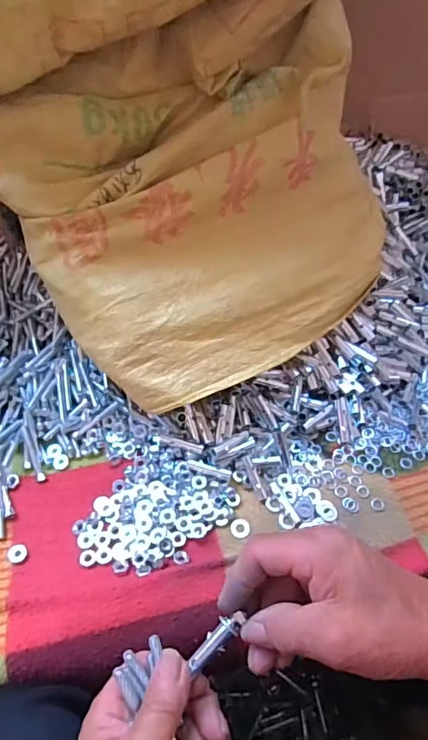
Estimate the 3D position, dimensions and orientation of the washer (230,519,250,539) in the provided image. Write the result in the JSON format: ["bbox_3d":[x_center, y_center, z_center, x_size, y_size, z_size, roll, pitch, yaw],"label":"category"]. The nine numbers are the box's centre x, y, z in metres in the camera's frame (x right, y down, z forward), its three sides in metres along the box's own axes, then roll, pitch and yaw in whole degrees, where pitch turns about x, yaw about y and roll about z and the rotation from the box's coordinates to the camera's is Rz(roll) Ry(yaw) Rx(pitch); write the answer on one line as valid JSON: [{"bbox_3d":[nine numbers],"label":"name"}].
[{"bbox_3d":[0.024,0.147,0.450,0.018,0.004,0.018,0,57,0],"label":"washer"}]

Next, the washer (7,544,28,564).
[{"bbox_3d":[-0.175,0.163,0.431,0.017,0.004,0.016,-9,58,-6],"label":"washer"}]

